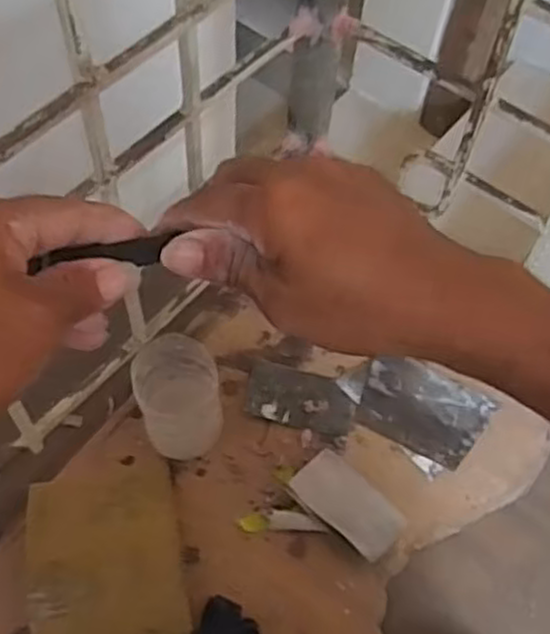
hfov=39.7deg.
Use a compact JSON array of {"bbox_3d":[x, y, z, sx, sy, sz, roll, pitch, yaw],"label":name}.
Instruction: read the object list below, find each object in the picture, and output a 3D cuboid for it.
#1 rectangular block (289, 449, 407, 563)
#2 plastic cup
[{"bbox_3d":[0.074,0.185,0.756,0.109,0.017,0.059,38,67,16],"label":"rectangular block"},{"bbox_3d":[-0.095,0.084,0.757,0.081,0.106,0.097,-26,66,-15],"label":"plastic cup"}]

